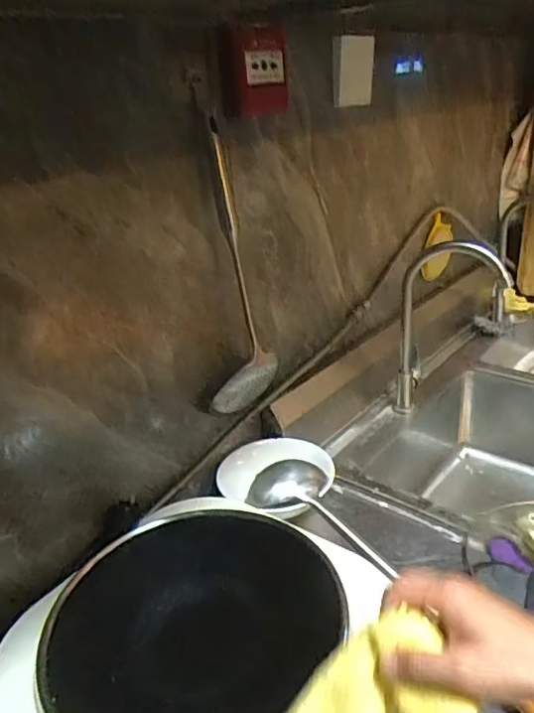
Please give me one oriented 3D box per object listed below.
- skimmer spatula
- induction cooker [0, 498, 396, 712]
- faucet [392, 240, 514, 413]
[{"bbox_3d":[-0.045,-0.097,0.676,0.081,0.336,0.083,-12,27,-16],"label":"skimmer spatula"},{"bbox_3d":[-0.041,0.270,0.499,0.310,0.094,0.314,14,31,34],"label":"induction cooker"},{"bbox_3d":[0.289,-0.034,0.884,0.162,0.296,0.045,7,28,22],"label":"faucet"}]

